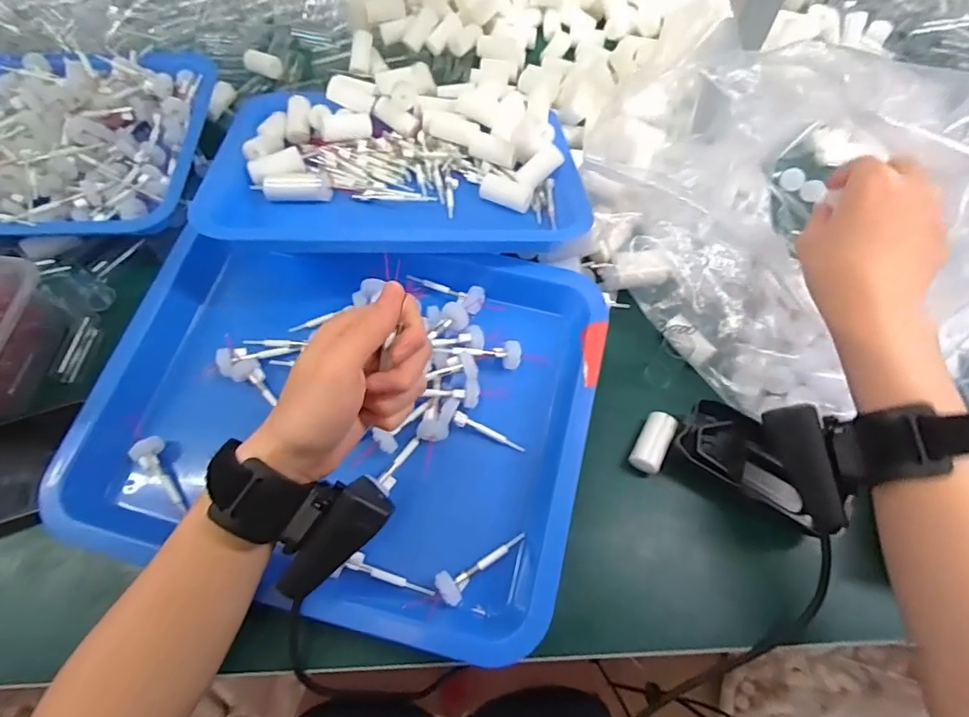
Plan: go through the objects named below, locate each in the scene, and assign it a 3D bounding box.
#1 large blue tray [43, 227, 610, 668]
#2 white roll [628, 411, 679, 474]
[{"bbox_3d":[-0.094,0.037,0.378,0.327,0.066,0.267,12,64,5],"label":"large blue tray"},{"bbox_3d":[0.120,0.061,0.372,0.022,0.025,0.044,28,66,13],"label":"white roll"}]

